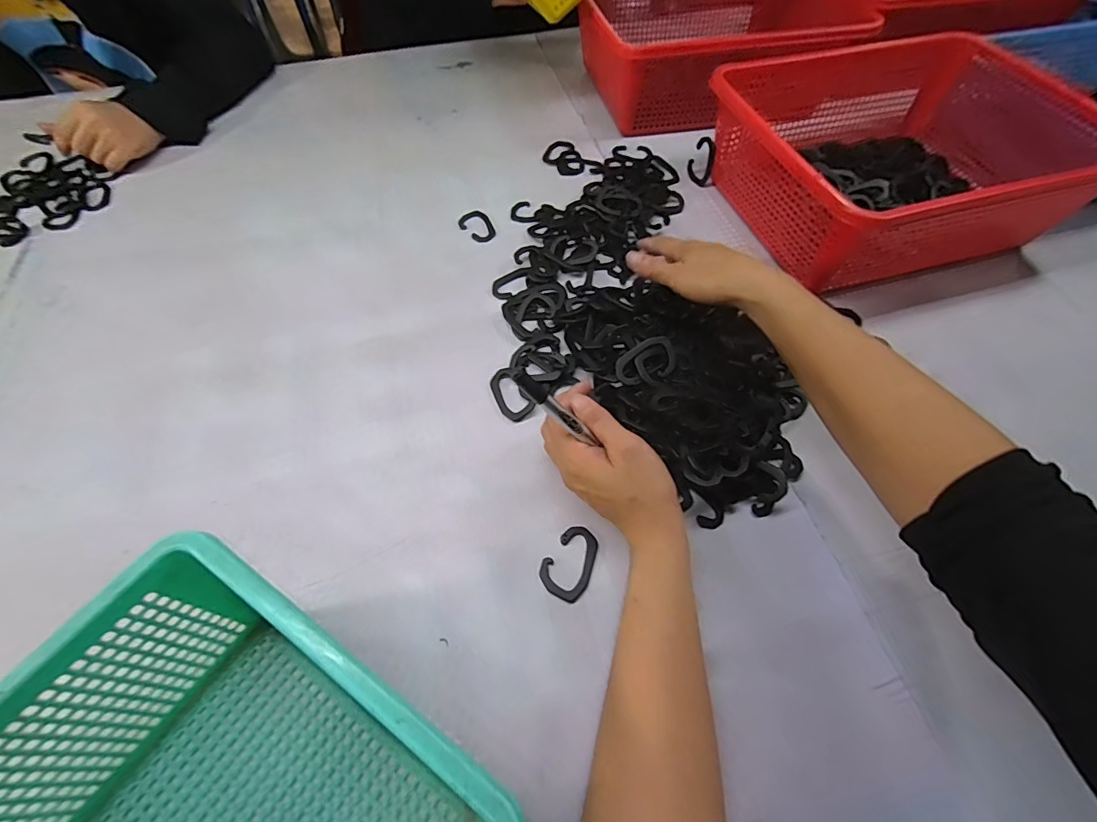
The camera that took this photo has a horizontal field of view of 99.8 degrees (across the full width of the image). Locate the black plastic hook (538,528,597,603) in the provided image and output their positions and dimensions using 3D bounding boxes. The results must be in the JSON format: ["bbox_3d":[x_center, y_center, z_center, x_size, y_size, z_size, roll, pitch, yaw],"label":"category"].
[{"bbox_3d":[0.018,0.111,0.340,0.035,0.004,0.052,31,63,19],"label":"black plastic hook"}]

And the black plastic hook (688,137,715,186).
[{"bbox_3d":[0.186,-0.306,0.563,0.031,0.051,0.010,39,61,24],"label":"black plastic hook"}]

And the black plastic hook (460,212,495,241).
[{"bbox_3d":[-0.081,-0.216,0.537,0.034,0.004,0.055,-37,64,-21],"label":"black plastic hook"}]

